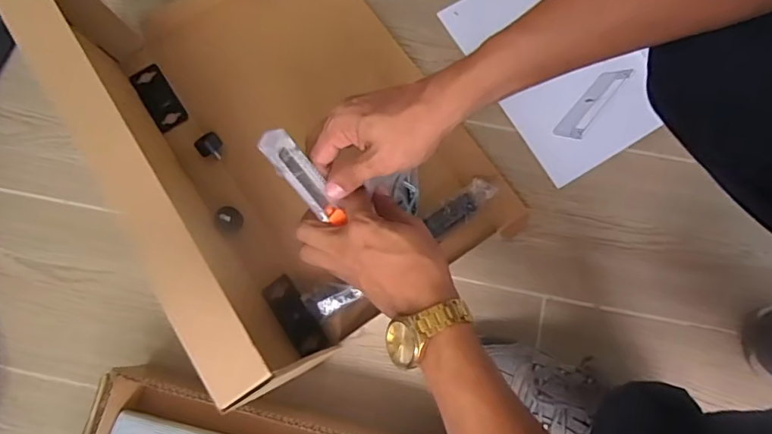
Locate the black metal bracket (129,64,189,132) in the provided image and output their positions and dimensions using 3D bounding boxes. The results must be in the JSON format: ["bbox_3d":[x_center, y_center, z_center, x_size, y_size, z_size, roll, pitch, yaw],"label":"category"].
[{"bbox_3d":[-0.291,-0.154,0.641,0.040,0.007,0.092,-34,78,-7],"label":"black metal bracket"}]

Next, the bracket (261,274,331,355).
[{"bbox_3d":[-0.104,0.113,0.573,0.034,0.007,0.095,-35,78,-8],"label":"bracket"}]

